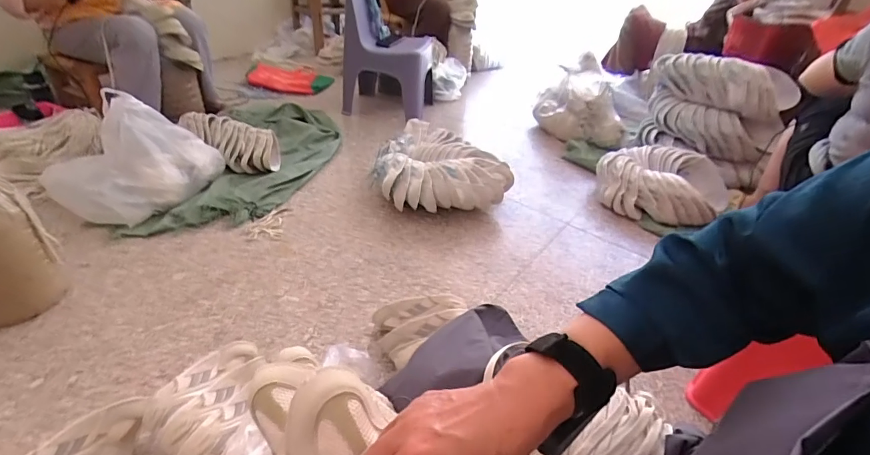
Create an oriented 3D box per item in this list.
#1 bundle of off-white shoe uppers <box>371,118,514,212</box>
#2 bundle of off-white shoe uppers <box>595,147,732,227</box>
[{"bbox_3d":[0.019,-0.211,1.608,0.481,0.164,0.407,3,36,-3],"label":"bundle of off-white shoe uppers"},{"bbox_3d":[0.859,-0.165,1.659,0.434,0.168,0.384,27,41,25],"label":"bundle of off-white shoe uppers"}]

